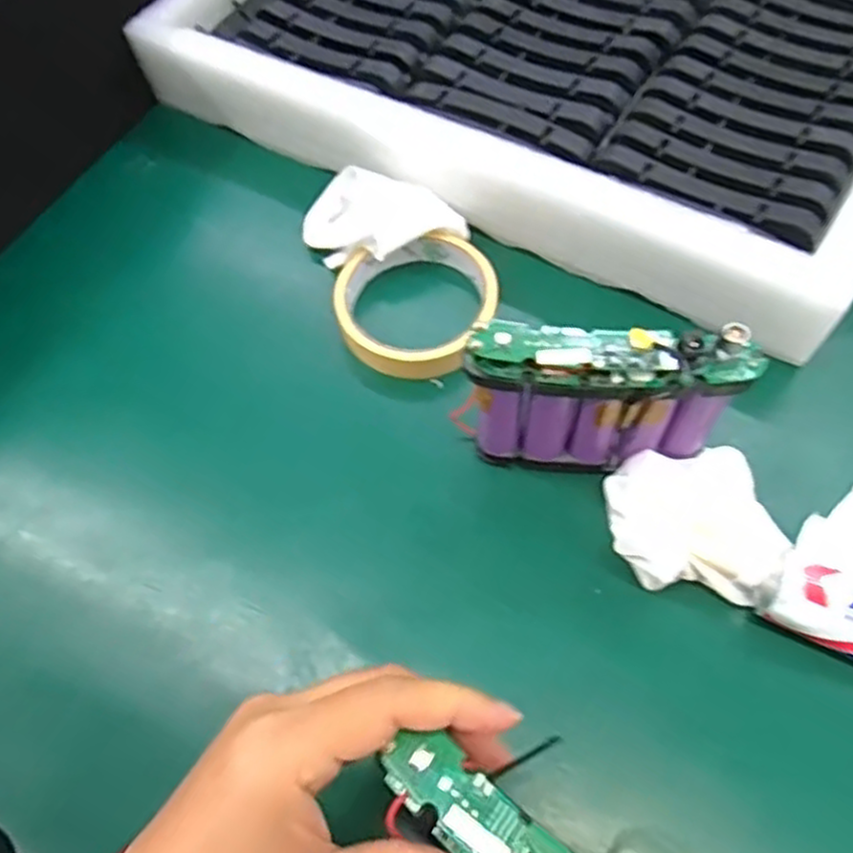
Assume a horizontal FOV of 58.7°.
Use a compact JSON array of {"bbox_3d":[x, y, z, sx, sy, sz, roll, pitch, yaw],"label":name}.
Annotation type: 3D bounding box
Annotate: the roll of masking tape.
[{"bbox_3d":[-0.005,-0.067,0.418,0.086,0.023,0.083,-2,62,3],"label":"roll of masking tape"}]

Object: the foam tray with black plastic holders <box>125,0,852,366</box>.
[{"bbox_3d":[0.121,-0.319,0.523,0.460,0.054,0.485,27,67,17],"label":"foam tray with black plastic holders"}]

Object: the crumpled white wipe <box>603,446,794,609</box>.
[{"bbox_3d":[0.121,0.045,0.343,0.074,0.037,0.059,8,63,8],"label":"crumpled white wipe"}]

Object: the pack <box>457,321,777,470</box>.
[{"bbox_3d":[0.077,-0.008,0.340,0.111,0.098,0.023,3,63,6],"label":"pack"}]

